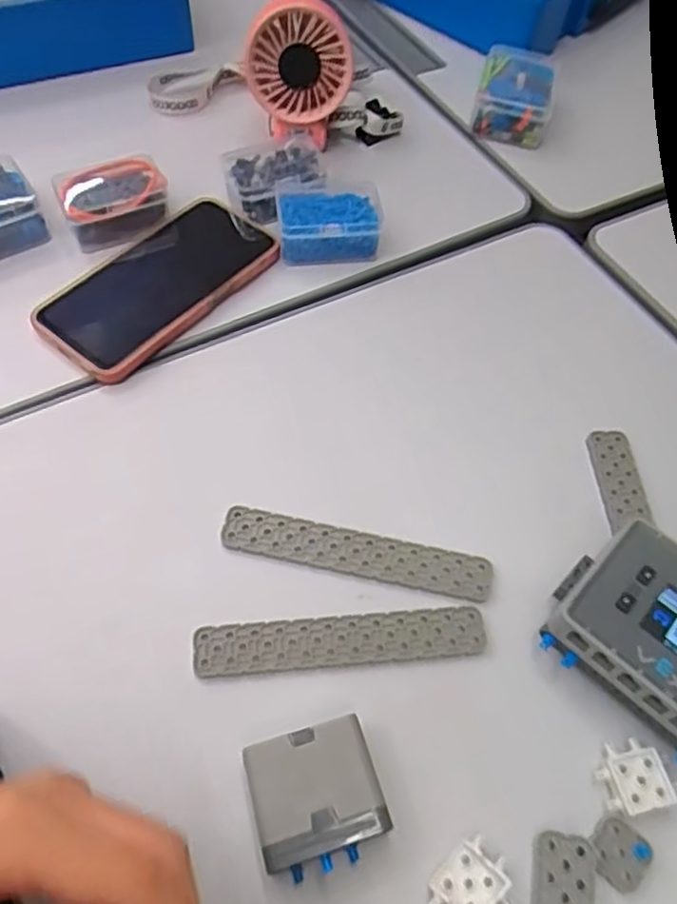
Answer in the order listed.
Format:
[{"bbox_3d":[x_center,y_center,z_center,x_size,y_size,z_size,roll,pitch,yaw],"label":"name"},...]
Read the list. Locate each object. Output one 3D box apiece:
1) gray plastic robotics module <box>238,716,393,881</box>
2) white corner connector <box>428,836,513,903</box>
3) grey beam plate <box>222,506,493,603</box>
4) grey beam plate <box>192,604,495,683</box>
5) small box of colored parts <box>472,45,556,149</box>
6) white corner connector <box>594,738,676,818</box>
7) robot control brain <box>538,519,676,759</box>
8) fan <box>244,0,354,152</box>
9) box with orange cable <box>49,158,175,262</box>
[{"bbox_3d":[-0.010,0.154,0.304,0.055,0.023,0.054,-14,60,-11],"label":"gray plastic robotics module"},{"bbox_3d":[0.059,0.189,0.293,0.034,0.008,0.029,-39,67,-22],"label":"white corner connector"},{"bbox_3d":[0.010,0.056,0.377,0.148,0.004,0.025,11,59,5],"label":"grey beam plate"},{"bbox_3d":[0.002,0.098,0.351,0.148,0.004,0.027,-4,59,-5],"label":"grey beam plate"},{"bbox_3d":[0.156,-0.314,0.595,0.064,0.036,0.099,14,58,5],"label":"small box of colored parts"},{"bbox_3d":[0.141,0.153,0.320,0.036,0.009,0.030,-11,59,-9],"label":"white corner connector"},{"bbox_3d":[0.161,0.094,0.337,0.102,0.043,0.077,39,65,20],"label":"robot control brain"},{"bbox_3d":[-0.029,-0.284,0.523,0.077,0.107,0.033,-11,60,-11],"label":"fan"},{"bbox_3d":[-0.162,-0.180,0.493,0.074,0.040,0.052,-13,60,-10],"label":"box with orange cable"}]

